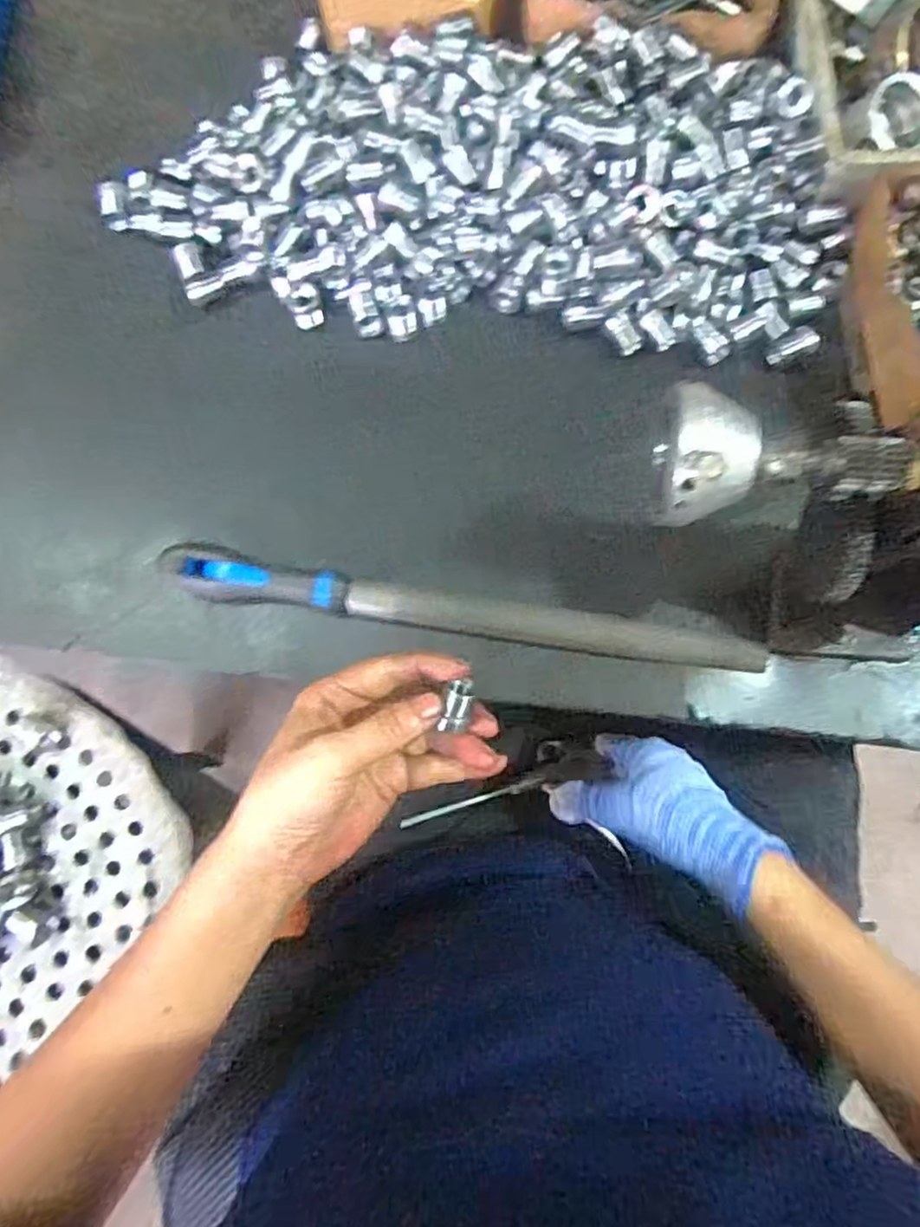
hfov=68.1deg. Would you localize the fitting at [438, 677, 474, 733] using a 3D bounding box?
[{"bbox_3d":[-0.003,0.044,0.335,0.013,0.015,0.023,3,103,-23],"label":"fitting"}]

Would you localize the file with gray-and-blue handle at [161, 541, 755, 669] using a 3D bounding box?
[{"bbox_3d":[0.000,0.000,0.408,0.353,0.032,0.027,9,78,4],"label":"file with gray-and-blue handle"}]

